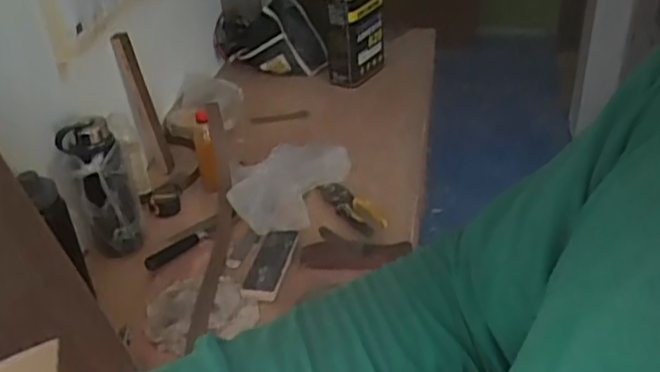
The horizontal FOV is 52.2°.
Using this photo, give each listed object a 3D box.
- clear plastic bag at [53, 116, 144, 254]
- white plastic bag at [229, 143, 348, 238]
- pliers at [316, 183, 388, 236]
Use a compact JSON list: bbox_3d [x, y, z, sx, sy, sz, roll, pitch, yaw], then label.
[{"bbox_3d":[-0.400,0.009,1.181,0.110,0.249,0.082,-15,36,-16],"label":"clear plastic bag"},{"bbox_3d":[-0.070,-0.011,1.340,0.146,0.073,0.288,12,37,23],"label":"white plastic bag"},{"bbox_3d":[0.049,0.039,1.287,0.075,0.024,0.157,-24,38,-26],"label":"pliers"}]

